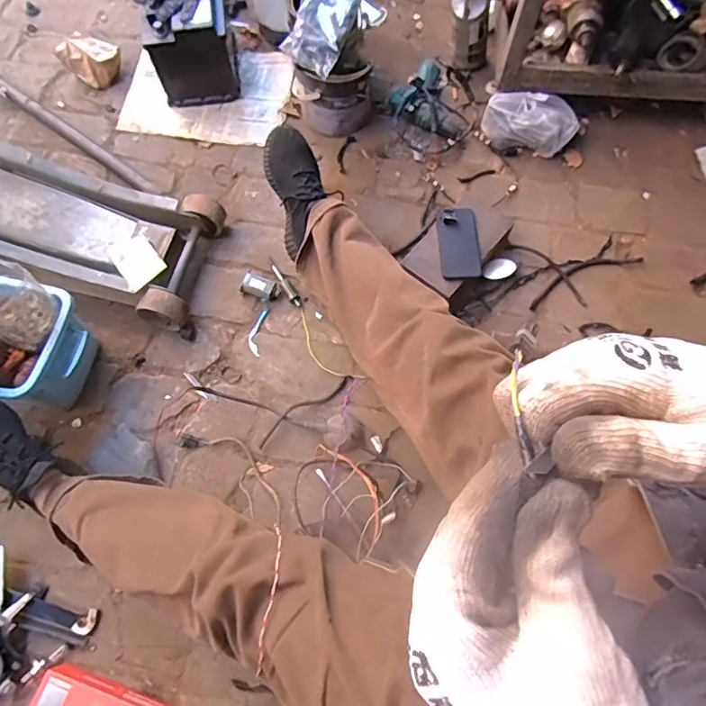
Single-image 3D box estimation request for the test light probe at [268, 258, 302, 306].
[{"bbox_3d":[-0.136,-0.141,1.016,0.018,0.011,0.119,-32,77,-10],"label":"test light probe"}]

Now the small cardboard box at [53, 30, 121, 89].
[{"bbox_3d":[-0.577,-0.652,1.154,0.106,0.069,0.094,32,76,7],"label":"small cardboard box"}]

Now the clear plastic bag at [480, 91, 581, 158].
[{"bbox_3d":[0.374,-0.481,1.095,0.197,0.095,0.072,8,71,2],"label":"clear plastic bag"}]

